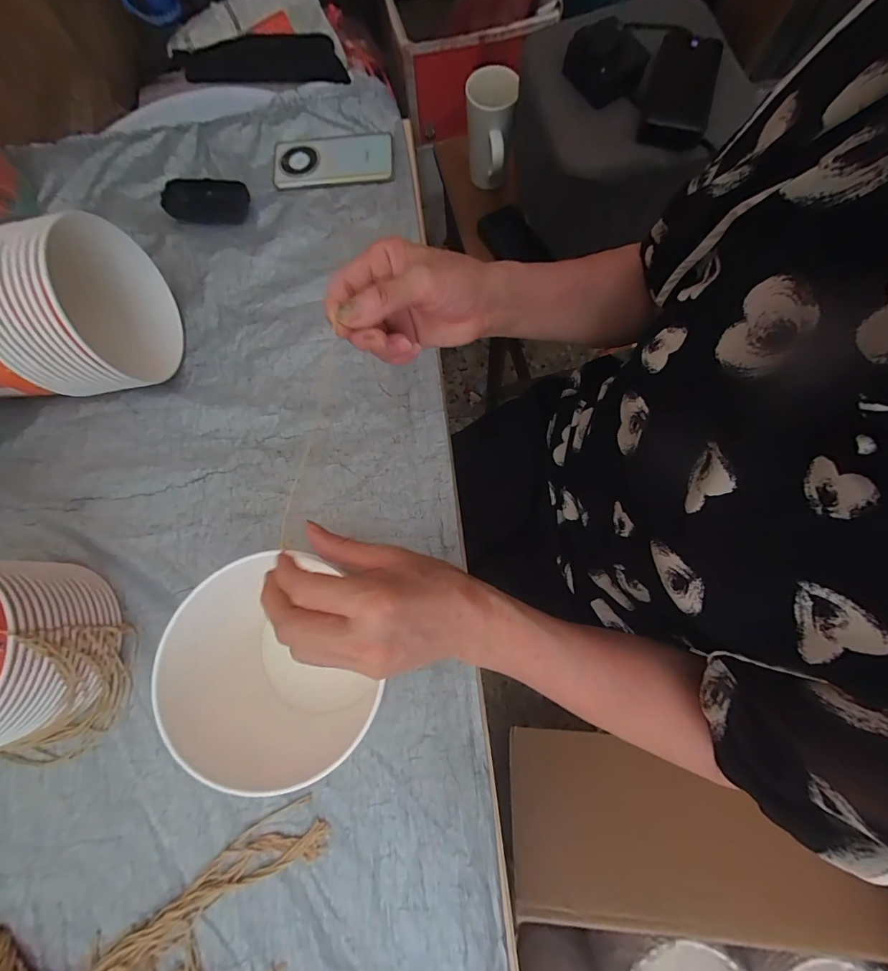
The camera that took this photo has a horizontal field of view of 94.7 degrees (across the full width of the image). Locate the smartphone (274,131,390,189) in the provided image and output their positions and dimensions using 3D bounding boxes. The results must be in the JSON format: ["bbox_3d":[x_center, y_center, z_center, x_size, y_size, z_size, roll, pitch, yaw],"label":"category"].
[{"bbox_3d":[-0.150,-0.445,0.556,0.159,0.010,0.081,-7,77,-1],"label":"smartphone"}]

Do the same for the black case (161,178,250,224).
[{"bbox_3d":[-0.315,-0.379,0.544,0.107,0.017,0.058,7,77,3],"label":"black case"}]

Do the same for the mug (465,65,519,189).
[{"bbox_3d":[0.074,-0.582,0.676,0.073,0.136,0.079,8,77,3],"label":"mug"}]

